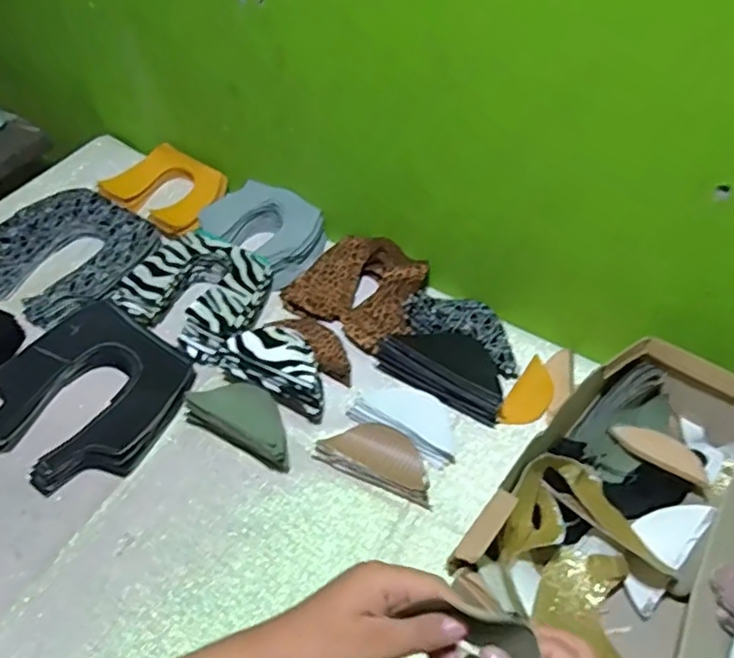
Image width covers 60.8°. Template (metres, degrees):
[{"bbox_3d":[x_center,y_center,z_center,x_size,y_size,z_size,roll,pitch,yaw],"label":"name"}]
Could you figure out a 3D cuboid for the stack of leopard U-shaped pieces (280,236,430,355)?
[{"bbox_3d":[-0.008,-0.056,0.775,0.157,0.045,0.136,30,57,19],"label":"stack of leopard U-shaped pieces"}]

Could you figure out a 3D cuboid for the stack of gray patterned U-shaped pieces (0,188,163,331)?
[{"bbox_3d":[-0.383,-0.095,0.799,0.195,0.033,0.191,29,57,19],"label":"stack of gray patterned U-shaped pieces"}]

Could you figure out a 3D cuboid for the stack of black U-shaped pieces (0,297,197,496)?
[{"bbox_3d":[-0.298,0.070,0.671,0.187,0.036,0.191,31,57,20],"label":"stack of black U-shaped pieces"}]

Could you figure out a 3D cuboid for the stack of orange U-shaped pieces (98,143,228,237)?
[{"bbox_3d":[-0.284,-0.195,0.884,0.162,0.029,0.127,28,56,18],"label":"stack of orange U-shaped pieces"}]

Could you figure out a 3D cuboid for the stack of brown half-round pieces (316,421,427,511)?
[{"bbox_3d":[0.012,0.130,0.646,0.122,0.026,0.054,20,54,13],"label":"stack of brown half-round pieces"}]

